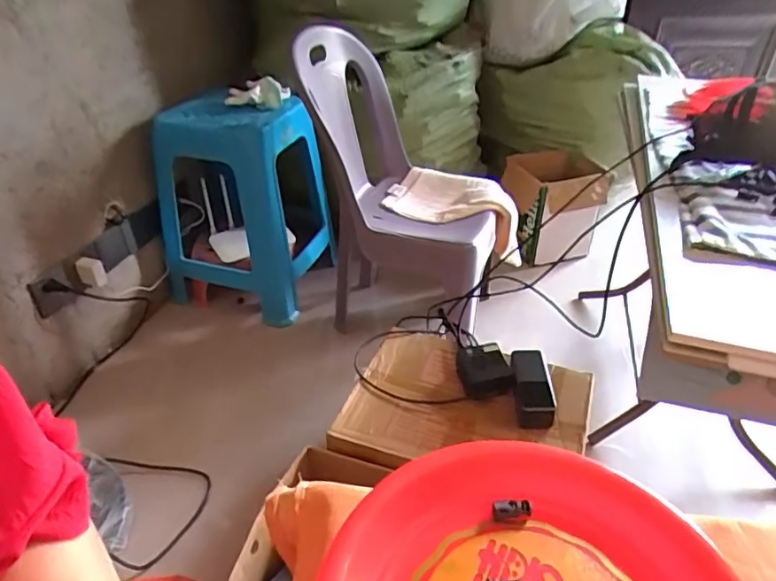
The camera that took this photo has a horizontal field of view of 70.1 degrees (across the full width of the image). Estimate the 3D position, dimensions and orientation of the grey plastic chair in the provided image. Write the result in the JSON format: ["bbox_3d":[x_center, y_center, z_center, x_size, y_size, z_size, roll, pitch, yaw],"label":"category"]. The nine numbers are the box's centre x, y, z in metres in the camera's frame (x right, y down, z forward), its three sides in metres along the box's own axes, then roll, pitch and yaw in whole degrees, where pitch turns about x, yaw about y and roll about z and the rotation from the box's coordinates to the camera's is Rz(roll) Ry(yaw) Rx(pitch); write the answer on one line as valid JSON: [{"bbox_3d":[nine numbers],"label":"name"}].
[{"bbox_3d":[0.037,-0.202,1.200,0.382,0.629,0.418,9,37,12],"label":"grey plastic chair"}]

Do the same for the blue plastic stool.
[{"bbox_3d":[-0.343,-0.209,1.352,0.347,0.474,0.276,9,37,12],"label":"blue plastic stool"}]

